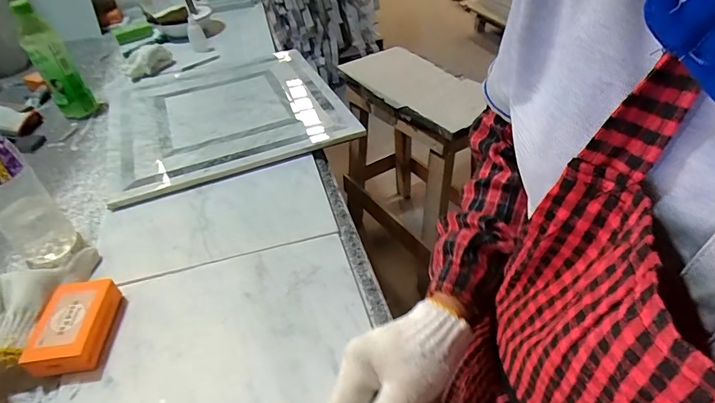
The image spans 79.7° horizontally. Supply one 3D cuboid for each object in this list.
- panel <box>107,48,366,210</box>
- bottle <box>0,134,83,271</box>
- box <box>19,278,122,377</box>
[{"bbox_3d":[-0.258,-0.192,0.836,0.396,0.024,0.477,-18,41,-12],"label":"panel"},{"bbox_3d":[-0.416,-0.015,0.507,0.072,0.200,0.065,29,51,34],"label":"bottle"},{"bbox_3d":[-0.294,0.131,0.447,0.063,0.033,0.097,-11,40,-7],"label":"box"}]

